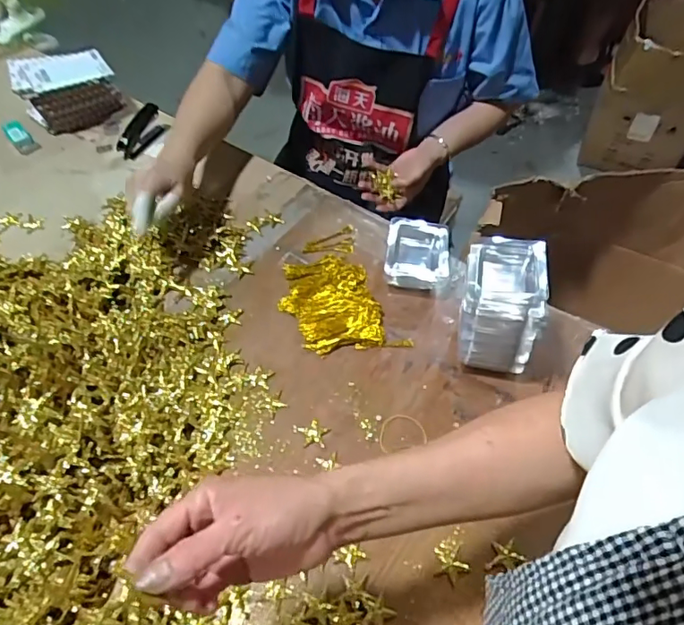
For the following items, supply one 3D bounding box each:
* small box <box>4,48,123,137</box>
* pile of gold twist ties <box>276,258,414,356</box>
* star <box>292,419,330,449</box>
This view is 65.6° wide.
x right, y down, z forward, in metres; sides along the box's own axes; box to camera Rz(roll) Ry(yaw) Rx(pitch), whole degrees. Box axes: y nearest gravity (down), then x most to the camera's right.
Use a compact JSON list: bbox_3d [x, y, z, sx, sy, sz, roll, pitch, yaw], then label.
[{"bbox_3d":[-0.467,-0.379,0.910,0.157,0.092,0.082,-23,57,-17],"label":"small box"},{"bbox_3d":[-0.009,-0.013,0.694,0.121,0.023,0.173,-18,56,-14],"label":"pile of gold twist ties"},{"bbox_3d":[-0.033,0.136,0.595,0.041,0.004,0.034,-6,53,-5],"label":"star"}]

